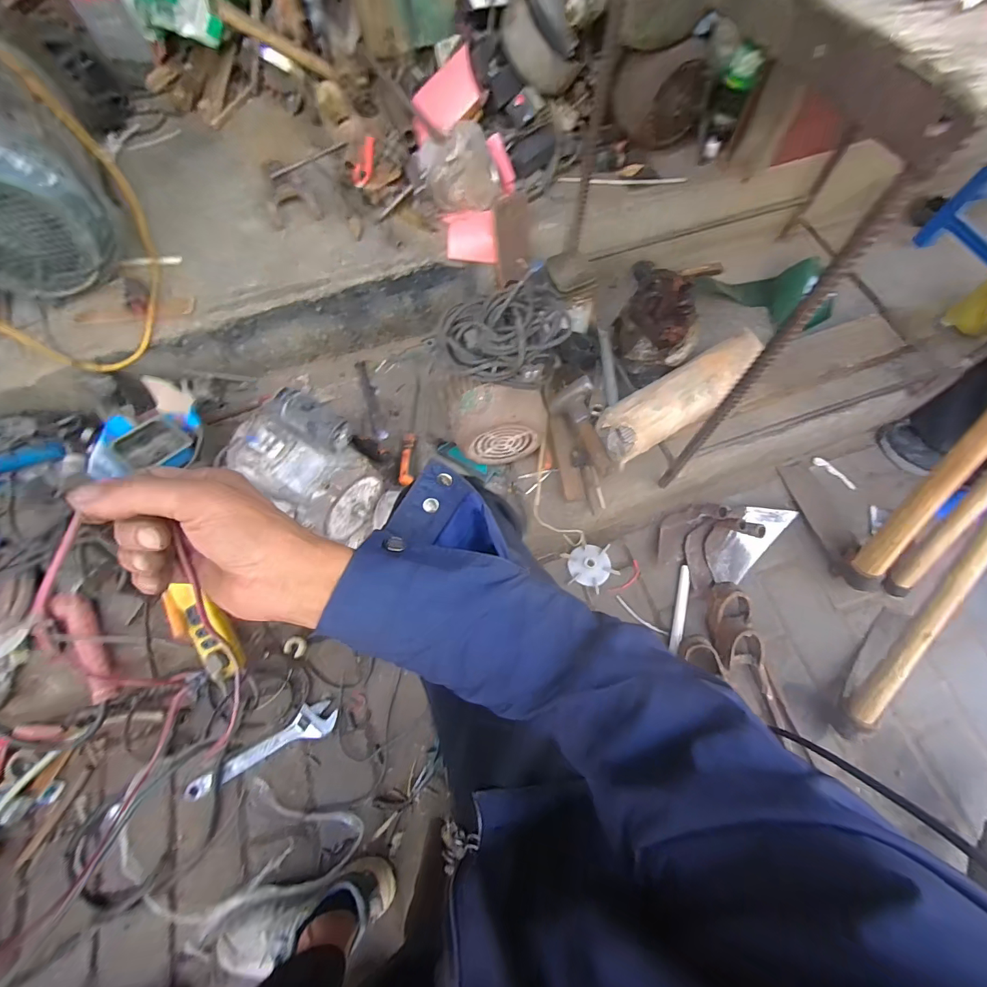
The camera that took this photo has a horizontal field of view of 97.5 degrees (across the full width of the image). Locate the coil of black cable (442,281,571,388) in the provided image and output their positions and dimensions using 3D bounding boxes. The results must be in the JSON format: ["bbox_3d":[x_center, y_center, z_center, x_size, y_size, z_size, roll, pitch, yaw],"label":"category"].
[{"bbox_3d":[0.010,-0.260,0.710,0.207,0.104,0.155,23,70,10],"label":"coil of black cable"}]

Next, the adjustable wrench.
[{"bbox_3d":[-0.452,0.495,0.842,0.303,0.025,0.062,-24,69,-9],"label":"adjustable wrench"}]

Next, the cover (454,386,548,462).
[{"bbox_3d":[0.010,-0.125,0.778,0.164,0.141,0.080,-11,67,-4],"label":"cover"}]

